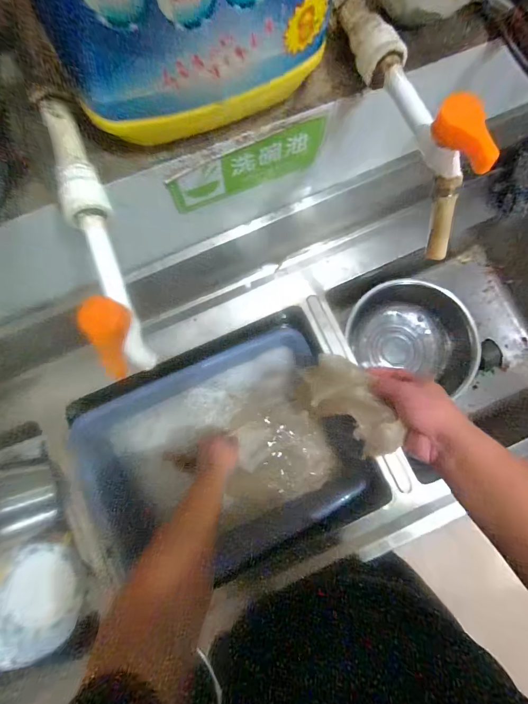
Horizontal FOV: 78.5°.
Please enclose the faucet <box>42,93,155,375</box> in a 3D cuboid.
[{"bbox_3d":[-0.155,-0.103,0.293,0.039,0.038,0.253,-17,83,-4],"label":"faucet"}]

